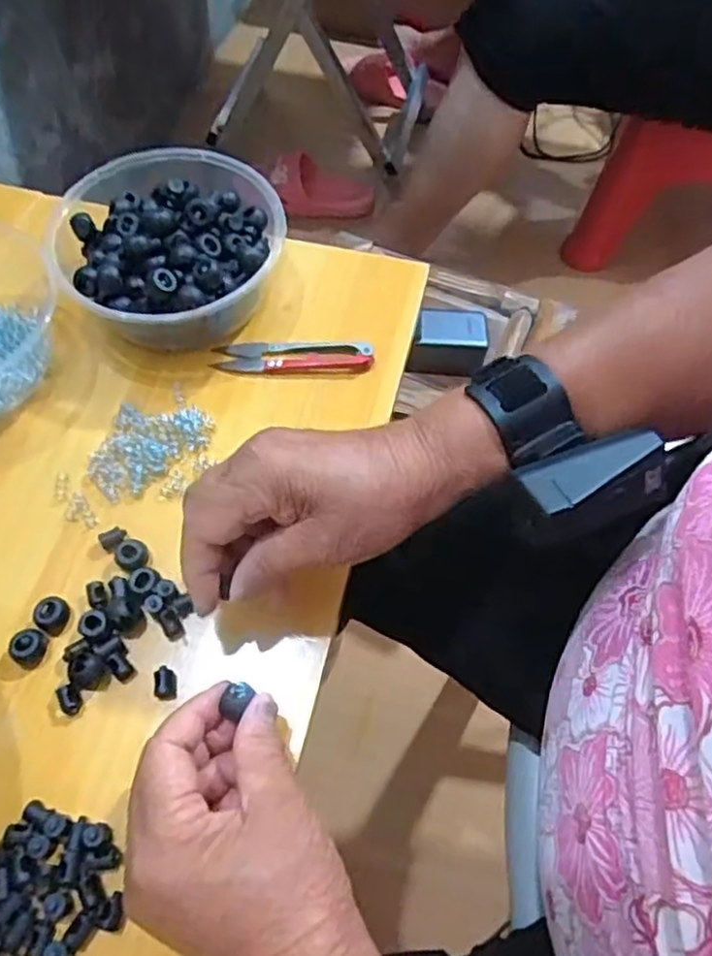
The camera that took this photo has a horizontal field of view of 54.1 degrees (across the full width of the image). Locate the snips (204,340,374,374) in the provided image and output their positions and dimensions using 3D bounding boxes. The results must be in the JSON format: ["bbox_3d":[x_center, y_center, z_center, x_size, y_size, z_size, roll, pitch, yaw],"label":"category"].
[{"bbox_3d":[-0.041,-0.079,0.451,0.102,0.010,0.023,2,62,2],"label":"snips"}]

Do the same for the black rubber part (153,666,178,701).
[{"bbox_3d":[-0.097,0.104,0.353,0.011,0.009,0.016,-14,62,-7],"label":"black rubber part"}]

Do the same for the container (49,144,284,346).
[{"bbox_3d":[-0.118,-0.146,0.454,0.146,0.062,0.153,0,62,0],"label":"container"}]

